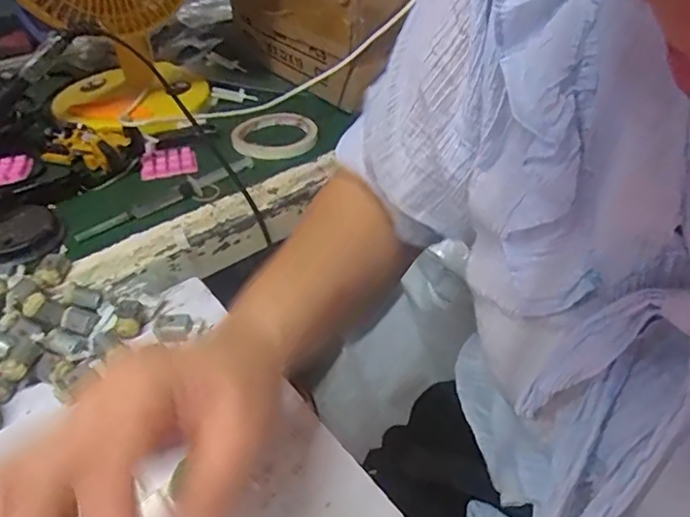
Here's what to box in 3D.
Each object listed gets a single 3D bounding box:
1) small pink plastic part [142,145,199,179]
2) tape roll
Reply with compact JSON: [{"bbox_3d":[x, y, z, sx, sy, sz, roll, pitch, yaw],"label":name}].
[{"bbox_3d":[-0.195,-0.106,0.617,0.058,0.009,0.045,-13,42,-13],"label":"small pink plastic part"},{"bbox_3d":[-0.082,-0.145,0.664,0.101,0.010,0.101,-1,40,1],"label":"tape roll"}]

